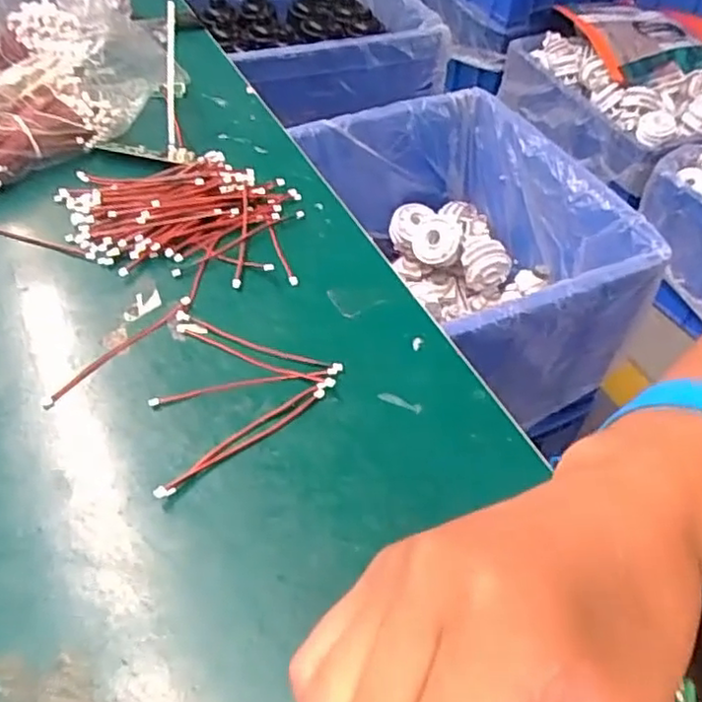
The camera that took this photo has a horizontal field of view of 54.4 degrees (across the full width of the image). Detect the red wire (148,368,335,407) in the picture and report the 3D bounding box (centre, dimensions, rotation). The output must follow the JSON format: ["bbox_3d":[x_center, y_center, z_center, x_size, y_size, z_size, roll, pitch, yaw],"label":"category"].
[{"bbox_3d":[-0.062,0.019,0.391,0.105,0.004,0.008,-9,50,-10],"label":"red wire"}]

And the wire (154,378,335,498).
[{"bbox_3d":[-0.055,0.045,0.367,0.111,0.006,0.014,-29,57,-25],"label":"wire"}]

